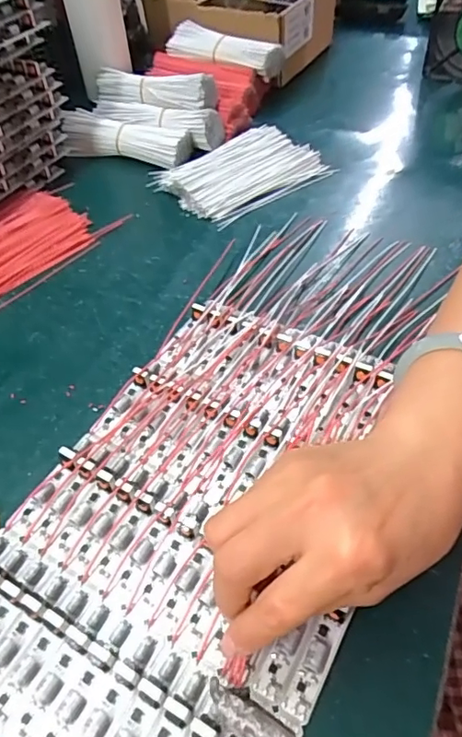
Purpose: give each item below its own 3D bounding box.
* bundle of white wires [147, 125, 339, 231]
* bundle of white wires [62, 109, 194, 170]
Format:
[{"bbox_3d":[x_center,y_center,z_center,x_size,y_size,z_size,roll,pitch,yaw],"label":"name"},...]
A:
[{"bbox_3d":[0.009,-0.209,0.543,0.160,0.026,0.122,-30,54,-20],"label":"bundle of white wires"},{"bbox_3d":[-0.113,-0.254,0.575,0.144,0.035,0.047,12,52,14],"label":"bundle of white wires"}]

